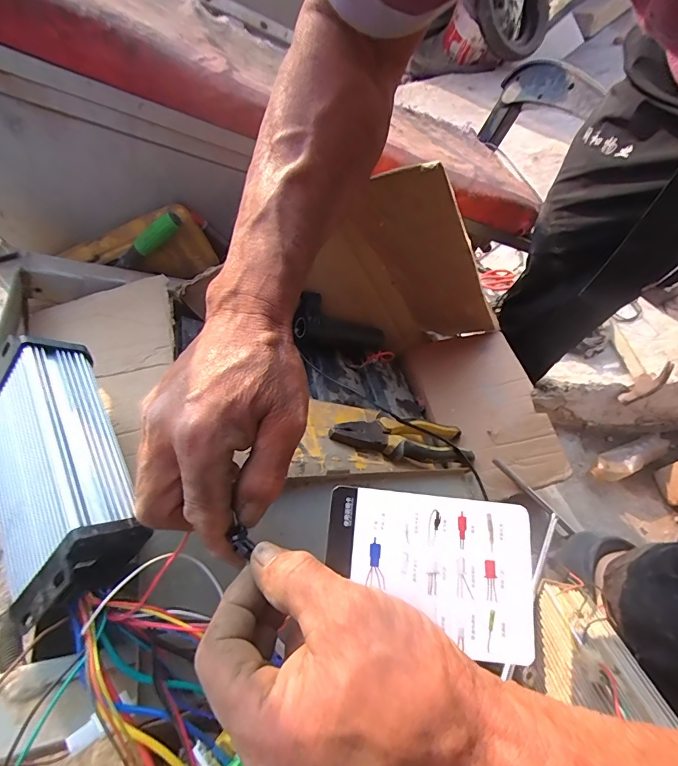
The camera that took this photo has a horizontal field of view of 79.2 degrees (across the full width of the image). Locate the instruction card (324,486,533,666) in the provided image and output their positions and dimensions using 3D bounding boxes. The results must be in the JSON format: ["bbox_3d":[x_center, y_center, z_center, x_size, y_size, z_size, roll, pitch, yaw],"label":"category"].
[{"bbox_3d":[0.043,0.089,0.197,0.098,0.004,0.067,6,73,0],"label":"instruction card"}]

